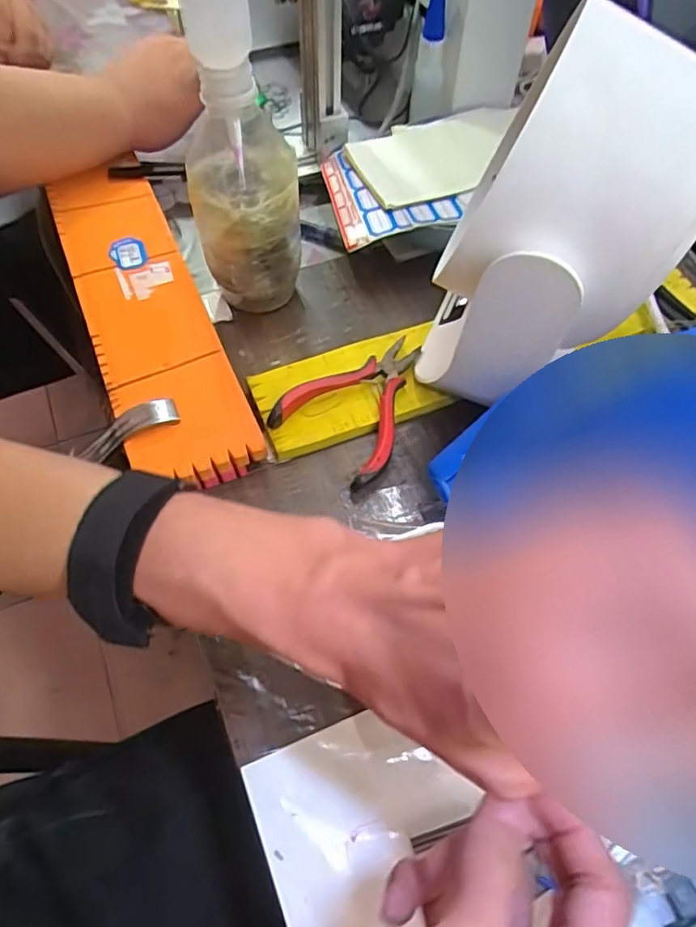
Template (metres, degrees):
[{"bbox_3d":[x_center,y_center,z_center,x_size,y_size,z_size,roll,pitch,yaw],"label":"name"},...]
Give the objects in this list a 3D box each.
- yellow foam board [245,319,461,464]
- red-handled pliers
[{"bbox_3d":[0.002,-0.055,0.401,0.131,0.019,0.069,-20,63,-8],"label":"yellow foam board"},{"bbox_3d":[0.012,-0.043,0.385,0.075,0.021,0.113,36,66,18],"label":"red-handled pliers"}]

